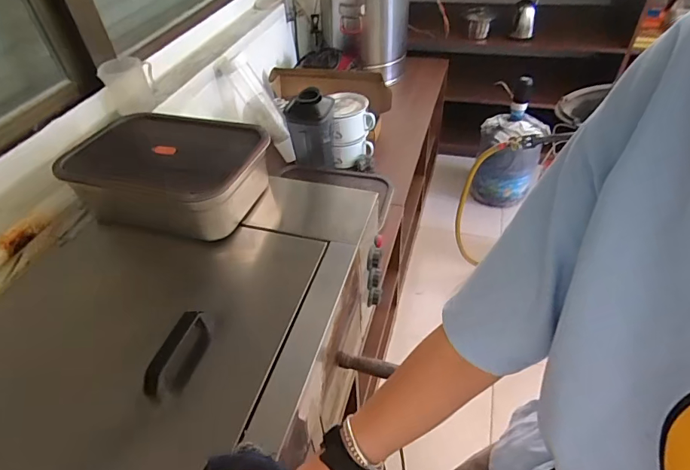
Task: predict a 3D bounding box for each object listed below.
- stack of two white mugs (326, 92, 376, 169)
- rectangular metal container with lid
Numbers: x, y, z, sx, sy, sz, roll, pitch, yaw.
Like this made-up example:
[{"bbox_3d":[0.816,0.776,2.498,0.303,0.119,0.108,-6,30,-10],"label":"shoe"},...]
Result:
[{"bbox_3d":[0.026,-0.356,1.430,0.145,0.187,0.162,-6,44,-2],"label":"stack of two white mugs"},{"bbox_3d":[-0.323,-0.121,0.812,0.335,0.109,0.244,7,45,11],"label":"rectangular metal container with lid"}]

